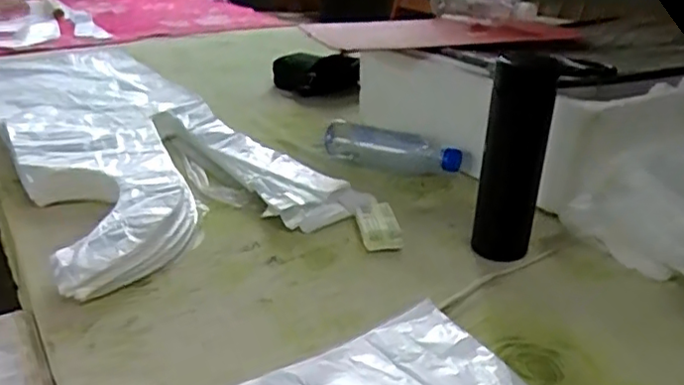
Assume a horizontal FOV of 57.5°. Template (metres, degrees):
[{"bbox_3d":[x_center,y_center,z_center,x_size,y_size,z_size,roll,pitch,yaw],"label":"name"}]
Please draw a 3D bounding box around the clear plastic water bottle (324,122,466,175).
[{"bbox_3d":[0.081,-0.065,0.955,0.216,0.049,0.060,12,27,22],"label":"clear plastic water bottle"}]

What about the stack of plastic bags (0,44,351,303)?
[{"bbox_3d":[-0.368,-0.112,1.018,0.349,0.092,0.883,-15,29,-31],"label":"stack of plastic bags"}]

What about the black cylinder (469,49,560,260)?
[{"bbox_3d":[0.183,-0.033,0.676,0.054,0.222,0.052,-15,30,-32],"label":"black cylinder"}]

